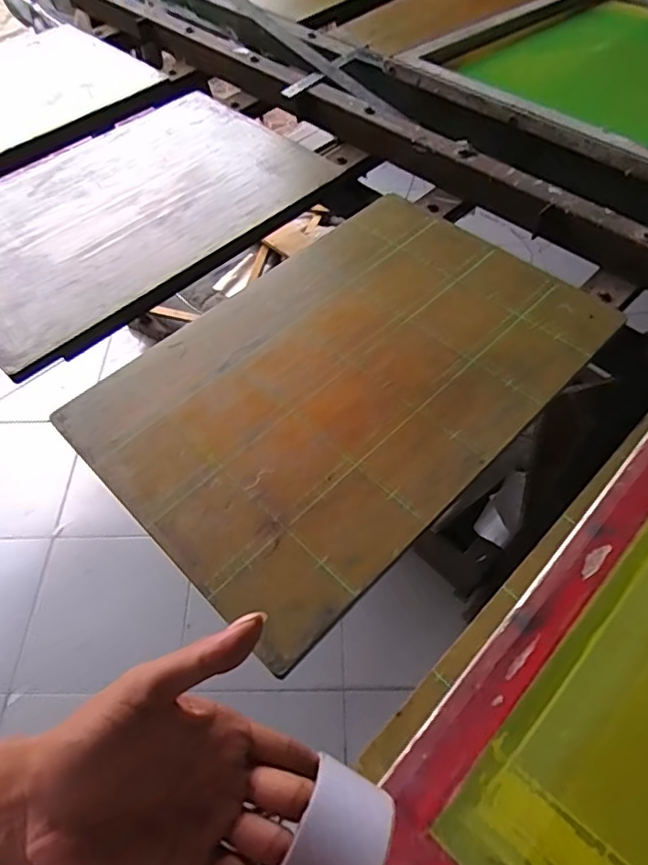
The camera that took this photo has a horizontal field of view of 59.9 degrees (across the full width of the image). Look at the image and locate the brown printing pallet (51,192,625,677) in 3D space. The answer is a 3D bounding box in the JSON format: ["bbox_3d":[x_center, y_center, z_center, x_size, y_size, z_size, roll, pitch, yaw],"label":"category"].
[{"bbox_3d":[0.032,-0.086,0.689,0.395,0.017,0.596,37,62,28],"label":"brown printing pallet"}]

